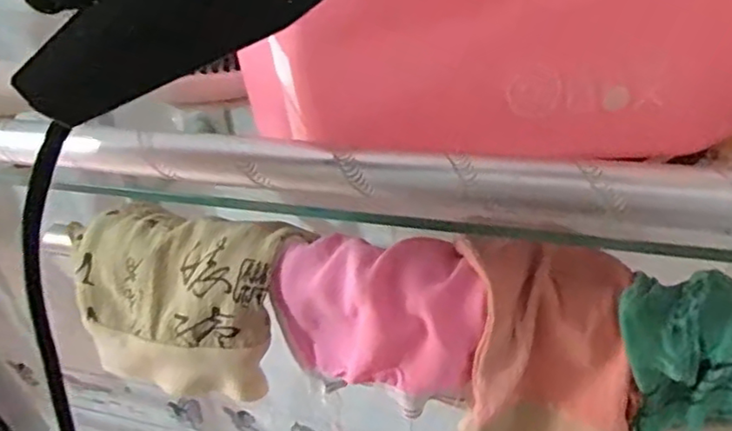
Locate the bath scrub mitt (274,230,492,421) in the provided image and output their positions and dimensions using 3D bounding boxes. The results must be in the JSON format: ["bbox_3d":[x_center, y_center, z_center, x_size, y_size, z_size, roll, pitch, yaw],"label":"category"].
[{"bbox_3d":[0.007,0.057,0.337,0.110,0.083,0.043,4,36,16],"label":"bath scrub mitt"}]

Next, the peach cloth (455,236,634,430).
[{"bbox_3d":[0.084,0.073,0.315,0.080,0.109,0.063,3,35,14],"label":"peach cloth"}]

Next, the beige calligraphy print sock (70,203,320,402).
[{"bbox_3d":[-0.102,0.049,0.355,0.123,0.097,0.026,7,7,17],"label":"beige calligraphy print sock"}]

